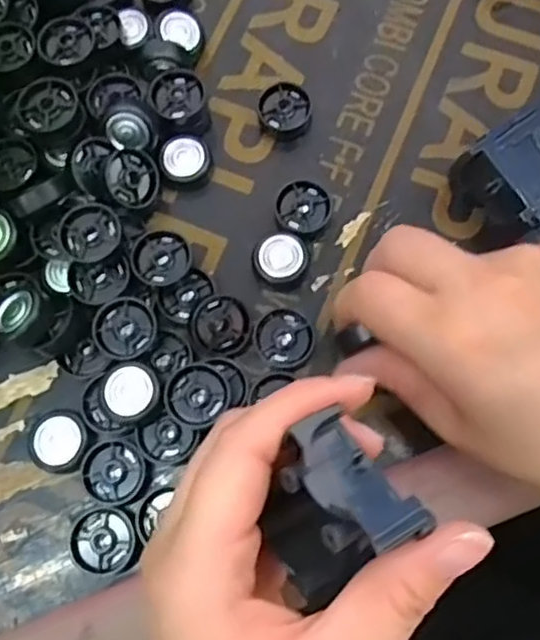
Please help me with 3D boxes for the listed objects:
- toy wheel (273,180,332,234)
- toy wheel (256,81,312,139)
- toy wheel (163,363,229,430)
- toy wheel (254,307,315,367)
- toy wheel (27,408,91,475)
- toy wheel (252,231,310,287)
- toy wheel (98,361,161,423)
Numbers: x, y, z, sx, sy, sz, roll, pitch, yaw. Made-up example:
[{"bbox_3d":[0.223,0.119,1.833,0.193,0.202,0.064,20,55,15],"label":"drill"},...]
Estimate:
[{"bbox_3d":[0.014,-0.048,0.283,0.023,0.009,0.023,0,73,2],"label":"toy wheel"},{"bbox_3d":[0.007,-0.095,0.298,0.023,0.009,0.022,0,73,2],"label":"toy wheel"},{"bbox_3d":[-0.028,0.030,0.254,0.023,0.010,0.022,0,73,2],"label":"toy wheel"},{"bbox_3d":[0.006,0.008,0.268,0.022,0.007,0.023,0,73,2],"label":"toy wheel"},{"bbox_3d":[-0.082,0.047,0.258,0.022,0.008,0.023,-12,73,-2],"label":"toy wheel"},{"bbox_3d":[0.005,-0.025,0.275,0.023,0.013,0.019,-15,73,-3],"label":"toy wheel"},{"bbox_3d":[-0.053,0.027,0.254,0.022,0.012,0.023,0,73,2],"label":"toy wheel"}]

